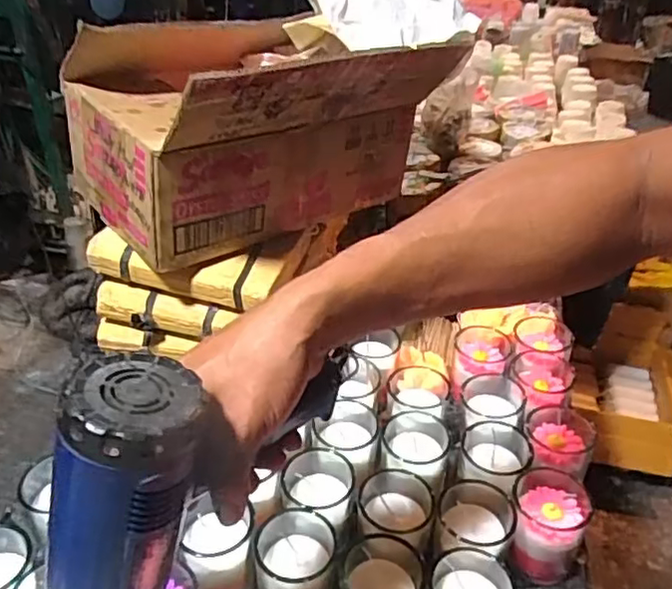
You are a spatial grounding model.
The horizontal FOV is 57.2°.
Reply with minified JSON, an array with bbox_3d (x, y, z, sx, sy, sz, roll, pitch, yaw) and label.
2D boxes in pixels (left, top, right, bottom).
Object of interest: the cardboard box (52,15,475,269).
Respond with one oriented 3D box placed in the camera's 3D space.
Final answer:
[{"bbox_3d":[-0.082,-0.188,0.690,0.351,0.196,0.271,-24,42,-33],"label":"cardboard box"}]

